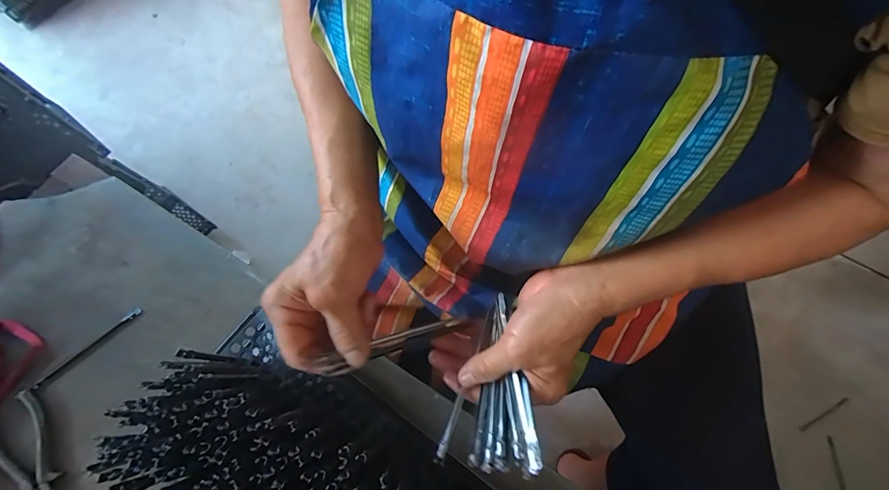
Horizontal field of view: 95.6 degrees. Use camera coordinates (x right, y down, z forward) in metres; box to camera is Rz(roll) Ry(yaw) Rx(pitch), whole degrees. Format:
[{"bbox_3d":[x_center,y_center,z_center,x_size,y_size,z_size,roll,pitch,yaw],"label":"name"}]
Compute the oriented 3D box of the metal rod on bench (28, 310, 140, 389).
[{"bbox_3d":[-0.381,0.109,0.432,0.118,0.005,0.009,-42,73,-14],"label":"metal rod on bench"}]

